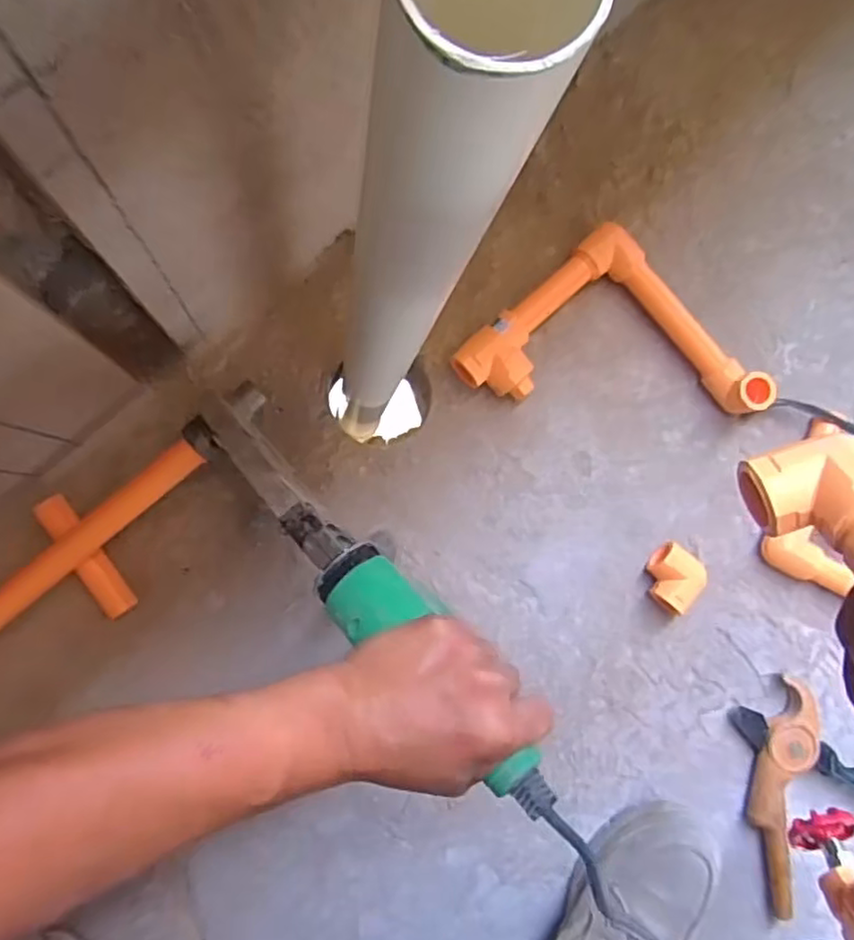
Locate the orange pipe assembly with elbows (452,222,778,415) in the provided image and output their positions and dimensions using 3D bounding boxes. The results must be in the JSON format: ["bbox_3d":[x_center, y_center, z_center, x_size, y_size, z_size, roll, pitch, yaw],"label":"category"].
[{"bbox_3d":[0.168,-0.083,0.614,0.200,0.044,0.220,-43,92,-9],"label":"orange pipe assembly with elbows"}]

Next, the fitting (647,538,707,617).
[{"bbox_3d":[0.226,0.097,0.616,0.052,0.037,0.055,40,84,-4],"label":"fitting"}]

